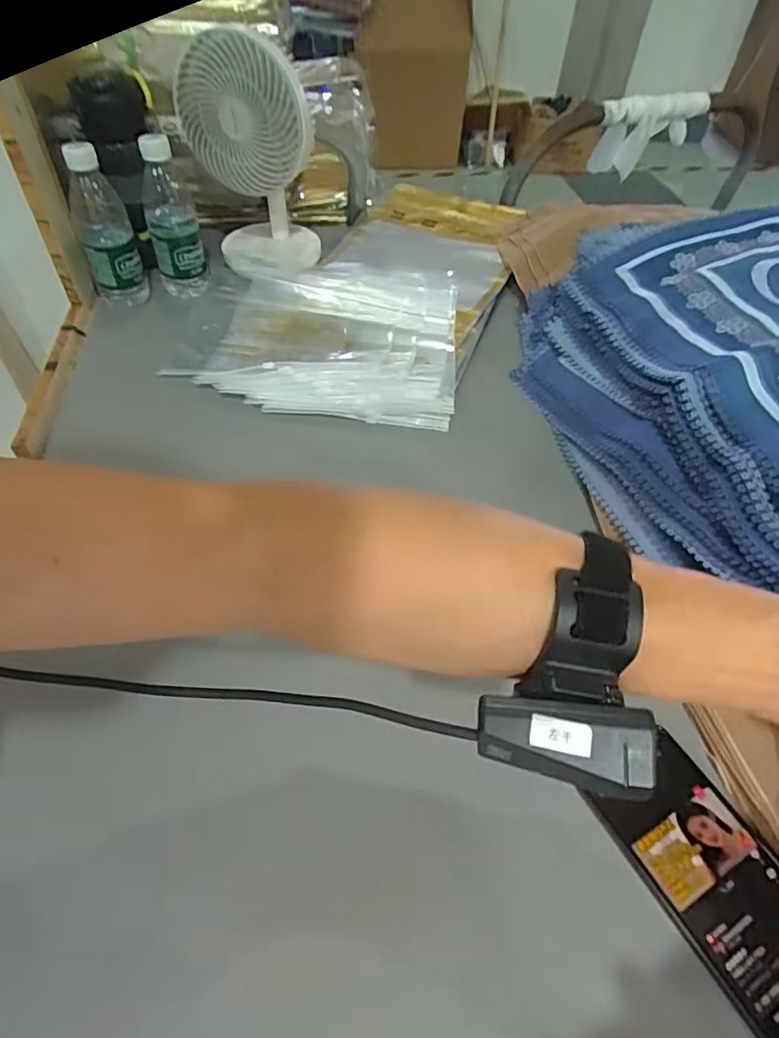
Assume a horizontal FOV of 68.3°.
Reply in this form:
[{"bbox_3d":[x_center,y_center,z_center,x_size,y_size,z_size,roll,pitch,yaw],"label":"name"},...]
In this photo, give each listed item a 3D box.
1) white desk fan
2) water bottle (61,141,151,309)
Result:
[{"bbox_3d":[-0.165,-0.428,0.684,0.139,0.229,0.125,-11,52,-11],"label":"white desk fan"},{"bbox_3d":[-0.331,-0.332,0.667,0.061,0.173,0.056,-19,54,-17],"label":"water bottle"}]

